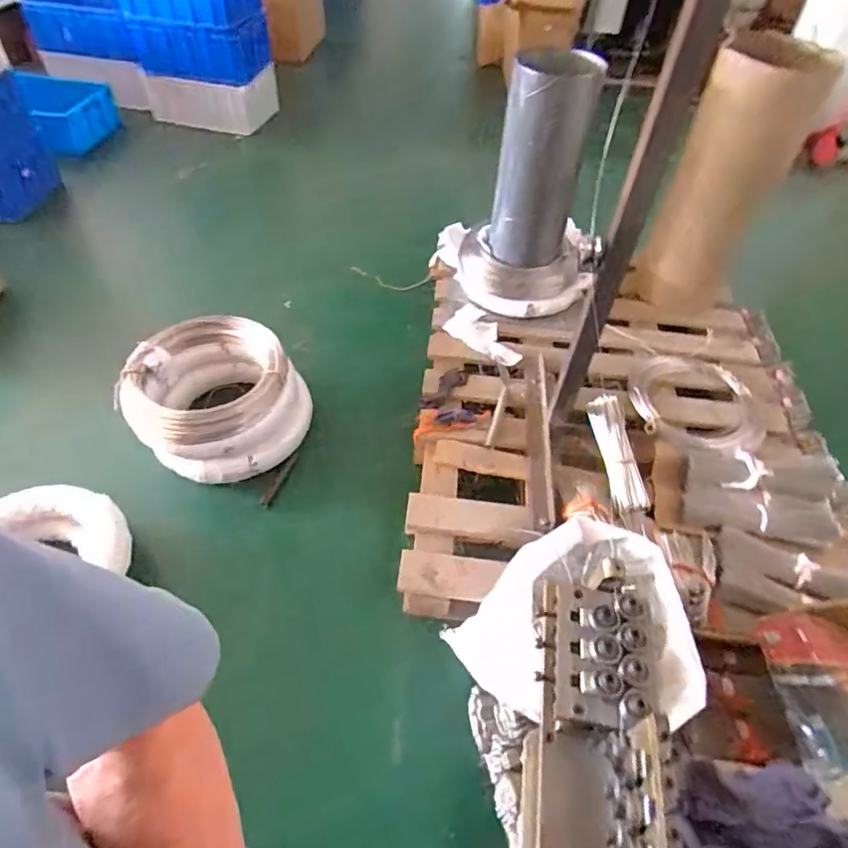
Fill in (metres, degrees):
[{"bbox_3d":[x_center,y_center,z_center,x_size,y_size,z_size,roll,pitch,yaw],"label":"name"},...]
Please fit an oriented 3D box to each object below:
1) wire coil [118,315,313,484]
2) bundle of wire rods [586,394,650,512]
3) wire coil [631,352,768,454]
[{"bbox_3d":[-0.596,-0.076,1.630,0.465,0.233,0.442,2,51,-2],"label":"wire coil"},{"bbox_3d":[0.515,0.077,1.497,0.085,0.057,0.322,-4,63,-7],"label":"bundle of wire rods"},{"bbox_3d":[0.794,-0.067,1.630,0.383,0.040,0.388,2,51,-2],"label":"wire coil"}]

